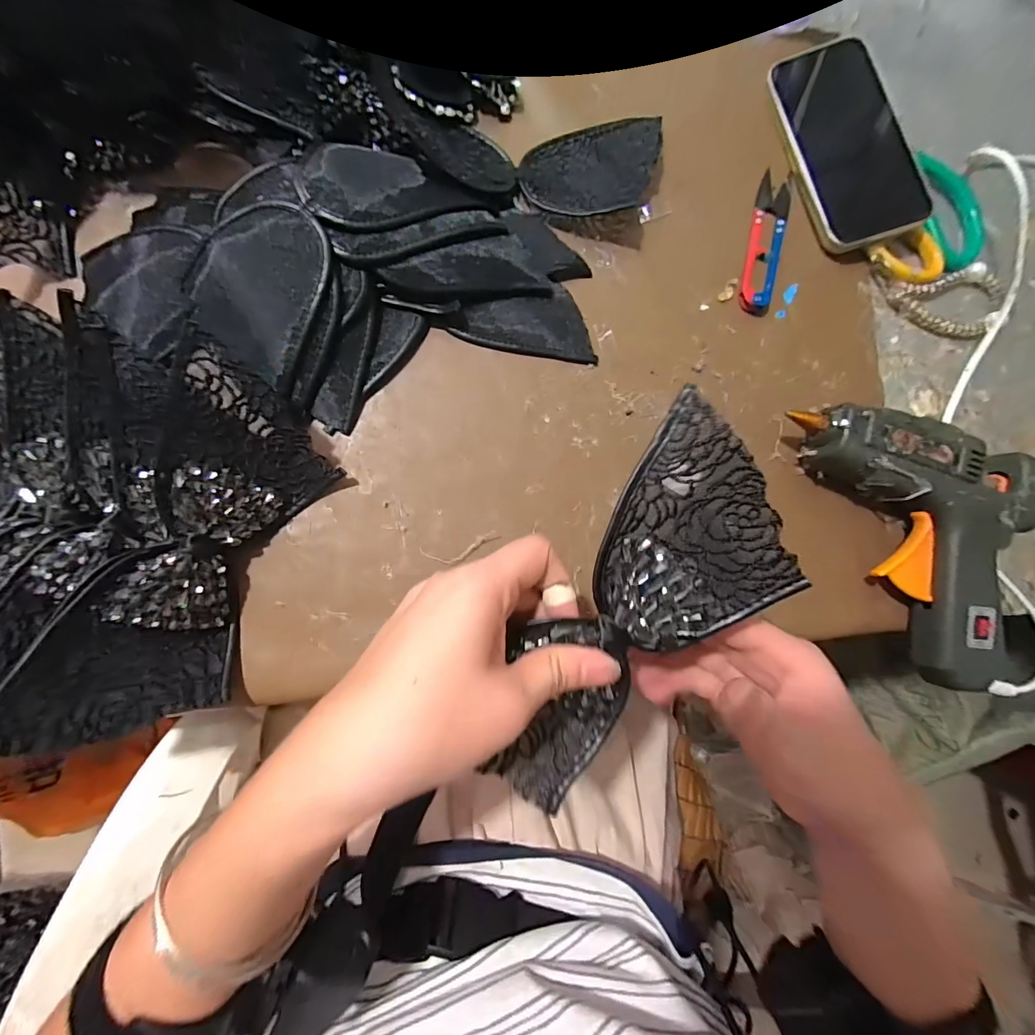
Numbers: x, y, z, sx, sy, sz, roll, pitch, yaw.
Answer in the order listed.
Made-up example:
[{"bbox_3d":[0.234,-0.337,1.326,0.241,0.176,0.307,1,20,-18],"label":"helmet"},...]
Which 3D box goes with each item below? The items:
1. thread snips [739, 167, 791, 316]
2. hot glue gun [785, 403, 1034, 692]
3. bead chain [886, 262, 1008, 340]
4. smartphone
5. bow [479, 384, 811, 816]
[{"bbox_3d":[0.184,-0.204,0.325,0.025,0.008,0.114,14,83,-4],"label":"thread snips"},{"bbox_3d":[0.250,0.020,0.290,0.158,0.046,0.156,12,83,-5],"label":"hot glue gun"},{"bbox_3d":[0.329,-0.159,0.334,0.088,0.014,0.052,-18,86,-8],"label":"bead chain"},{"bbox_3d":[0.243,-0.278,0.328,0.076,0.013,0.152,-15,85,4],"label":"smartphone"},{"bbox_3d":[0.059,0.047,0.206,0.088,0.022,0.193,31,92,-2],"label":"bow"}]

